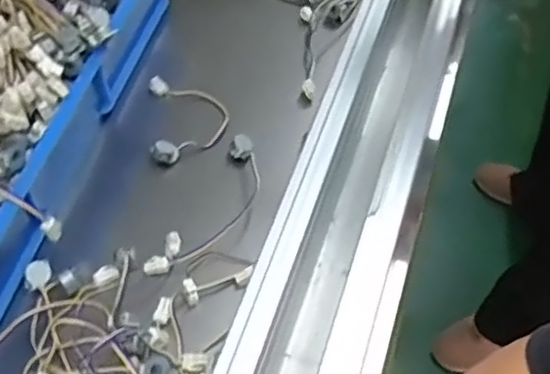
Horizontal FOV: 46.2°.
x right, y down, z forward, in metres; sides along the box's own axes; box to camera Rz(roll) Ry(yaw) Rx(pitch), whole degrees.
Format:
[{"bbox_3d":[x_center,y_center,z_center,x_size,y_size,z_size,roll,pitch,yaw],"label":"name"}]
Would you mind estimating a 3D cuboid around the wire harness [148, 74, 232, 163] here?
[{"bbox_3d":[-0.101,-0.084,0.772,0.088,0.027,0.134,-7,55,-3],"label":"wire harness"}]

